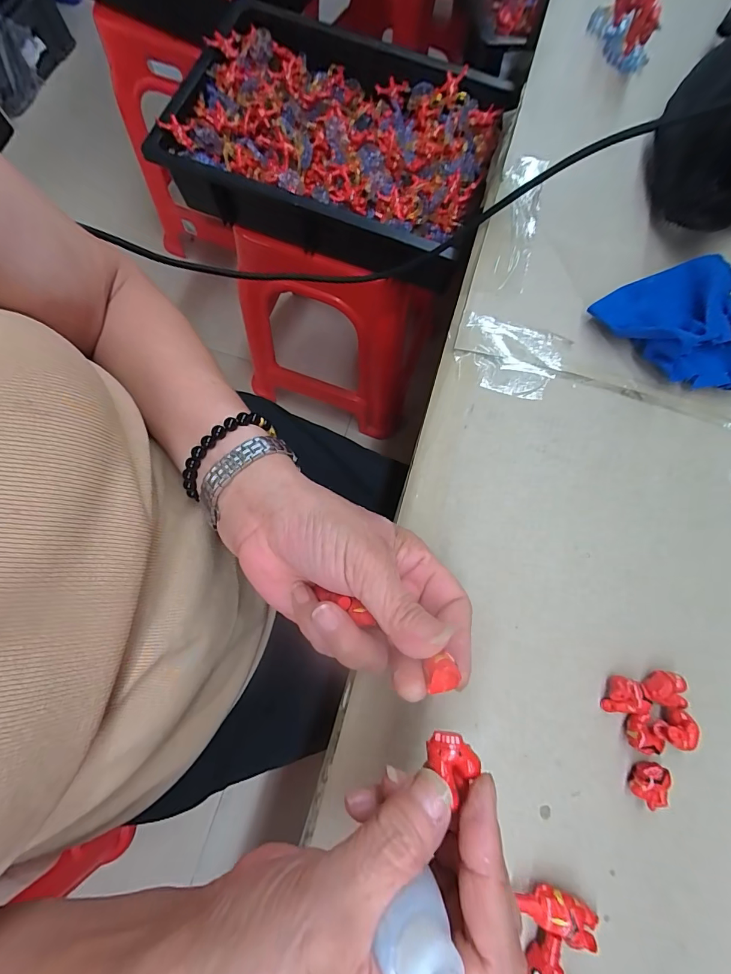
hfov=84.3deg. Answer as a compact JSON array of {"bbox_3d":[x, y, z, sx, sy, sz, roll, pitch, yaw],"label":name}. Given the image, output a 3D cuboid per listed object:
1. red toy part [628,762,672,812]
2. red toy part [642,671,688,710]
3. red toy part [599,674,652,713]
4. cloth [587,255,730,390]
[{"bbox_3d":[0.152,0.158,0.214,0.020,0.012,0.021,0,76,1],"label":"red toy part"},{"bbox_3d":[0.167,0.112,0.224,0.023,0.011,0.018,3,76,1],"label":"red toy part"},{"bbox_3d":[0.145,0.117,0.223,0.021,0.012,0.020,13,77,4],"label":"red toy part"},{"bbox_3d":[0.205,-0.111,0.268,0.094,0.028,0.087,3,76,1],"label":"cloth"}]

